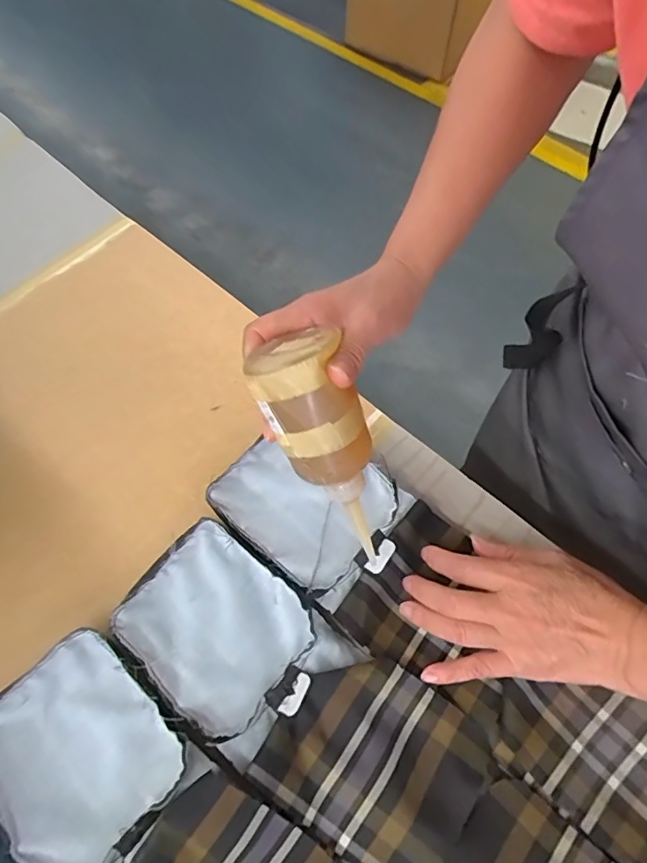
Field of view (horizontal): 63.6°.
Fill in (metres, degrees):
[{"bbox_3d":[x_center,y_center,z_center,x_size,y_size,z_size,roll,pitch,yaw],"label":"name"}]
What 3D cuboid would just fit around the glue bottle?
[{"bbox_3d":[0.003,0.008,0.343,0.055,0.142,0.048,-32,26,-16],"label":"glue bottle"}]

